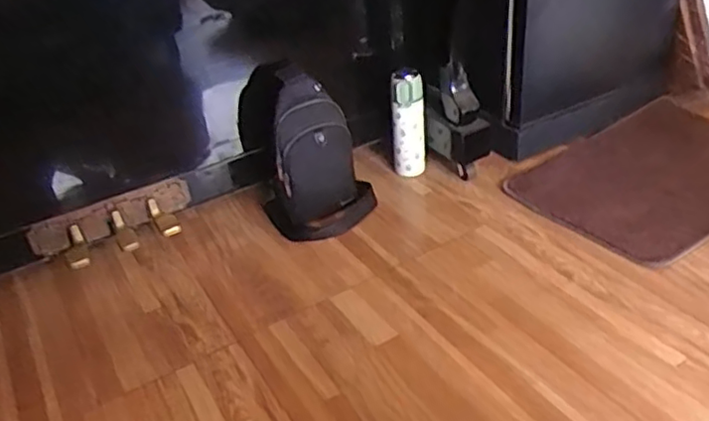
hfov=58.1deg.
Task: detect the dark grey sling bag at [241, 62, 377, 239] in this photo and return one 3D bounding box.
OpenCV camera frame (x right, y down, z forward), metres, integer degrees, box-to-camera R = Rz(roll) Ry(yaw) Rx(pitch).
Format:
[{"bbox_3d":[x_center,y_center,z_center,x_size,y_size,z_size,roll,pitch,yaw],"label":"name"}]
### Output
[{"bbox_3d":[-0.096,-0.119,1.313,0.239,0.291,0.225,-11,33,-8],"label":"dark grey sling bag"}]

